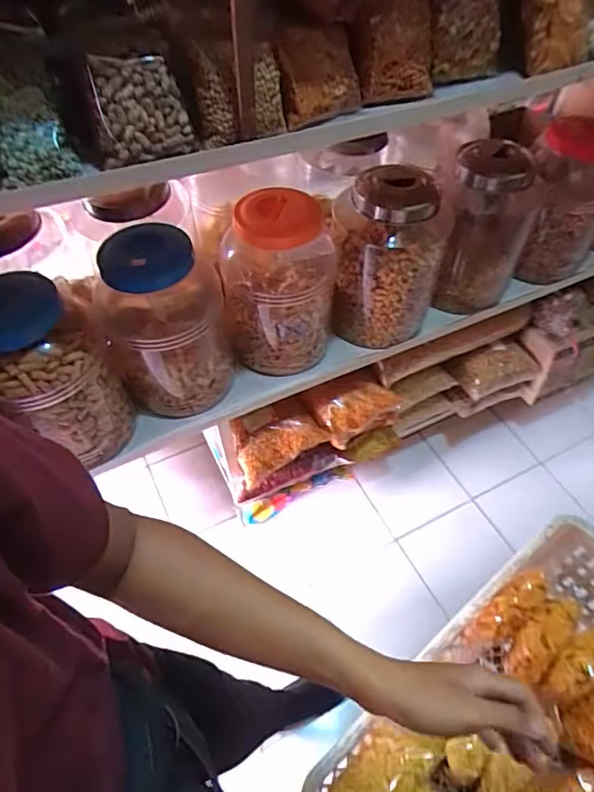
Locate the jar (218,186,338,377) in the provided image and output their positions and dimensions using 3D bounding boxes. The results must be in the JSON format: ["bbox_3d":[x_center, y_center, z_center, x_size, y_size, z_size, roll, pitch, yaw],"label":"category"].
[{"bbox_3d":[-0.041,-0.244,1.112,0.227,0.374,0.188,0,52,-1],"label":"jar"}]

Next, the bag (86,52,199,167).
[{"bbox_3d":[-0.186,-0.343,0.628,0.107,0.102,0.052,-11,53,-9],"label":"bag"}]

